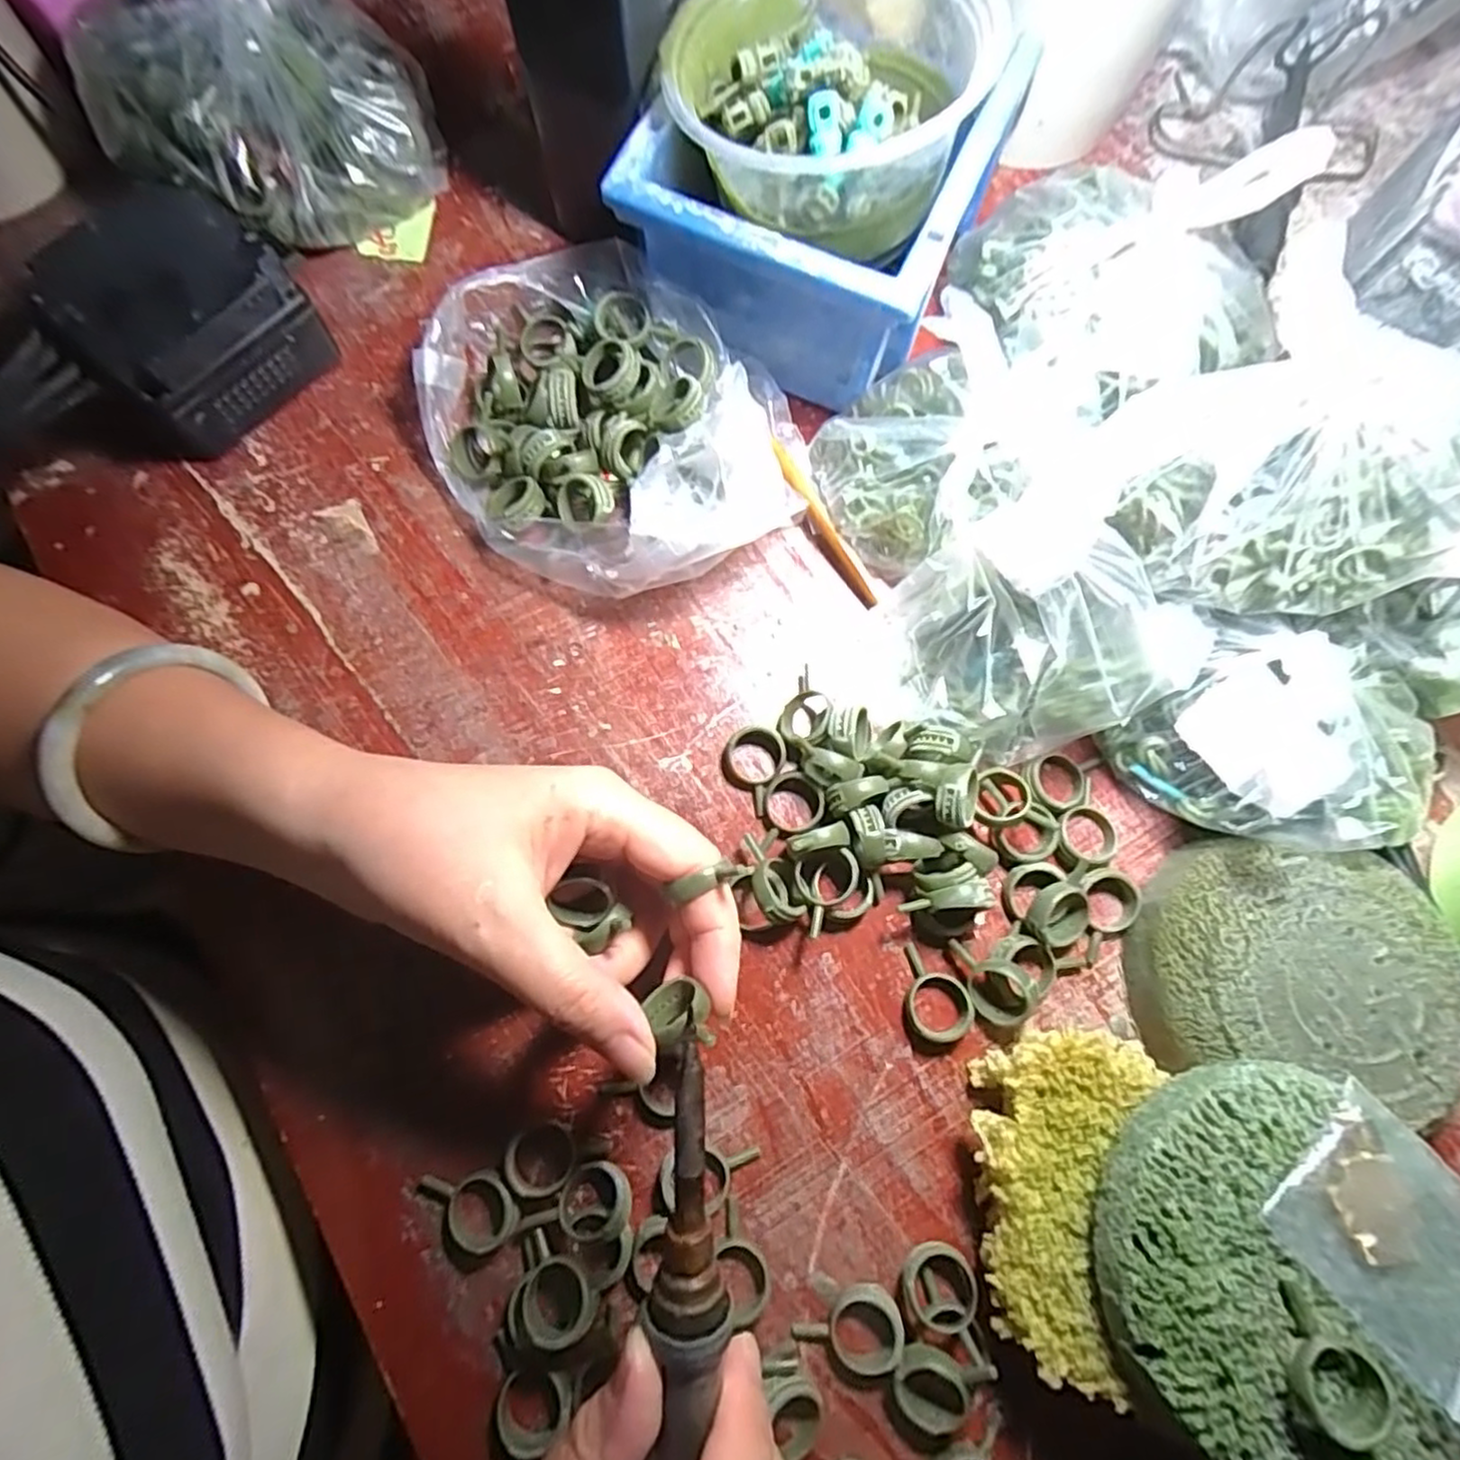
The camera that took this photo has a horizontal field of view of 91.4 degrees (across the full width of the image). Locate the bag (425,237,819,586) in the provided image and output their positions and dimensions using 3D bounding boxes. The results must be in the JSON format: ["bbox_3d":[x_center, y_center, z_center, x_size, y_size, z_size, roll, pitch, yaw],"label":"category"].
[{"bbox_3d":[-0.054,-0.124,0.292,0.162,0.050,0.124,39,78,8],"label":"bag"}]

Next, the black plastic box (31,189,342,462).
[{"bbox_3d":[-0.225,-0.169,0.298,0.076,0.053,0.082,44,79,9],"label":"black plastic box"}]

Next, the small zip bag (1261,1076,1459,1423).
[{"bbox_3d":[0.185,0.140,0.191,0.050,0.014,0.070,-40,80,-9],"label":"small zip bag"}]

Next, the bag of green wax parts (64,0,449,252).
[{"bbox_3d":[-0.199,-0.276,0.316,0.123,0.061,0.109,22,77,4],"label":"bag of green wax parts"}]

